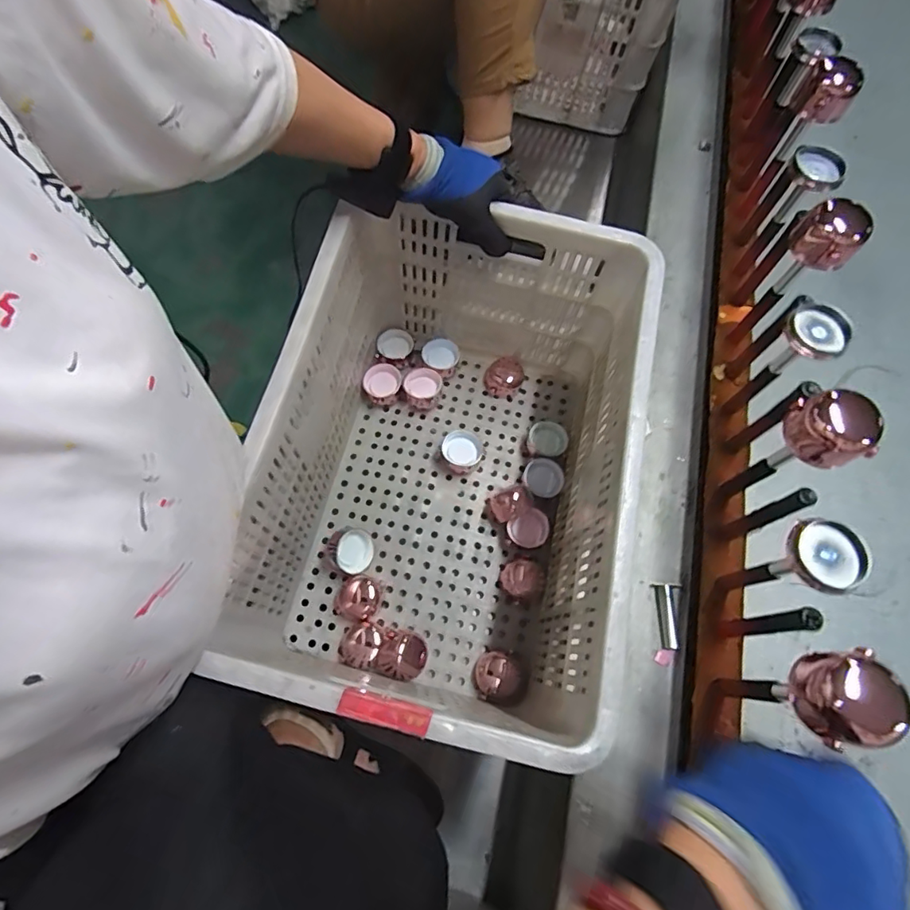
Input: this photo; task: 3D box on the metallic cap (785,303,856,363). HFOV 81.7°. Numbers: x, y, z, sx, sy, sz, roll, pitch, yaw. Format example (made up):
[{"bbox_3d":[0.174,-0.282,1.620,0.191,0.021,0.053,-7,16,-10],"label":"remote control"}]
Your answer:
[{"bbox_3d":[0.336,-0.114,0.486,0.052,0.014,0.052,1,70,-3],"label":"metallic cap"}]

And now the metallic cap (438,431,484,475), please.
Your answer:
[{"bbox_3d":[0.010,-0.005,0.777,0.060,0.033,0.060,0,60,0],"label":"metallic cap"}]

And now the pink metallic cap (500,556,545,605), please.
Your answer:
[{"bbox_3d":[0.093,0.172,0.730,0.055,0.021,0.055,1,70,-3],"label":"pink metallic cap"}]

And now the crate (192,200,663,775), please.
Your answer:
[{"bbox_3d":[-0.003,0.014,0.621,0.339,0.301,0.511,13,70,2],"label":"crate"}]

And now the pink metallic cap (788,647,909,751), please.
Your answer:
[{"bbox_3d":[0.269,0.165,0.361,0.053,0.047,0.057,1,70,-3],"label":"pink metallic cap"}]

